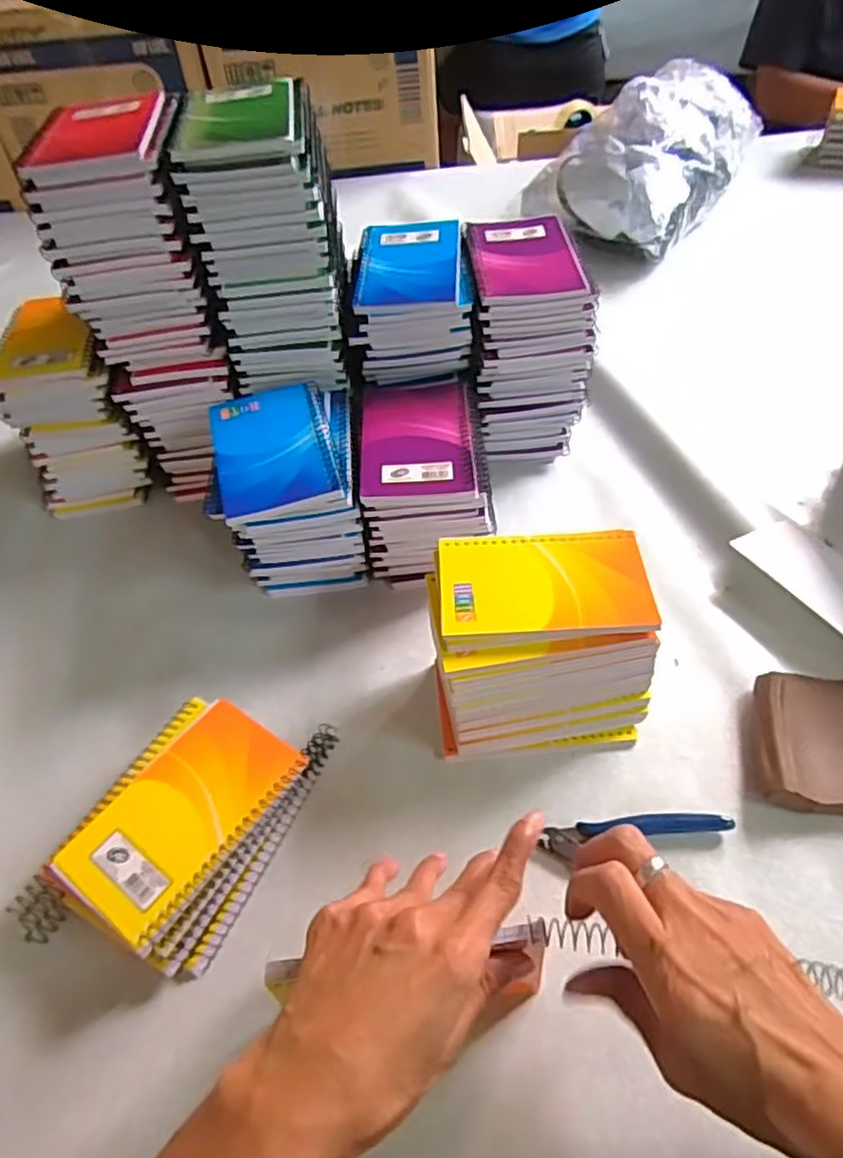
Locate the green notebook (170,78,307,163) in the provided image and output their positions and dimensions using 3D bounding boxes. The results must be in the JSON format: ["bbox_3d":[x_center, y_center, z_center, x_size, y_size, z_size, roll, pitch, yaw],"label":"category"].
[{"bbox_3d":[-0.127,-0.325,0.481,0.086,0.016,0.119,-7,50,-1],"label":"green notebook"}]

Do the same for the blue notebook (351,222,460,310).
[{"bbox_3d":[-0.010,-0.259,0.558,0.080,0.015,0.123,-1,50,4],"label":"blue notebook"}]

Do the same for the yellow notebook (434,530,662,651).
[{"bbox_3d":[0.076,0.003,0.429,0.129,0.008,0.082,-4,50,2],"label":"yellow notebook"}]

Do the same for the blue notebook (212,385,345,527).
[{"bbox_3d":[-0.107,-0.095,0.495,0.083,0.012,0.124,-14,50,-7],"label":"blue notebook"}]

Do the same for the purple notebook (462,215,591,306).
[{"bbox_3d":[0.083,-0.263,0.554,0.085,0.012,0.122,-6,50,0],"label":"purple notebook"}]

